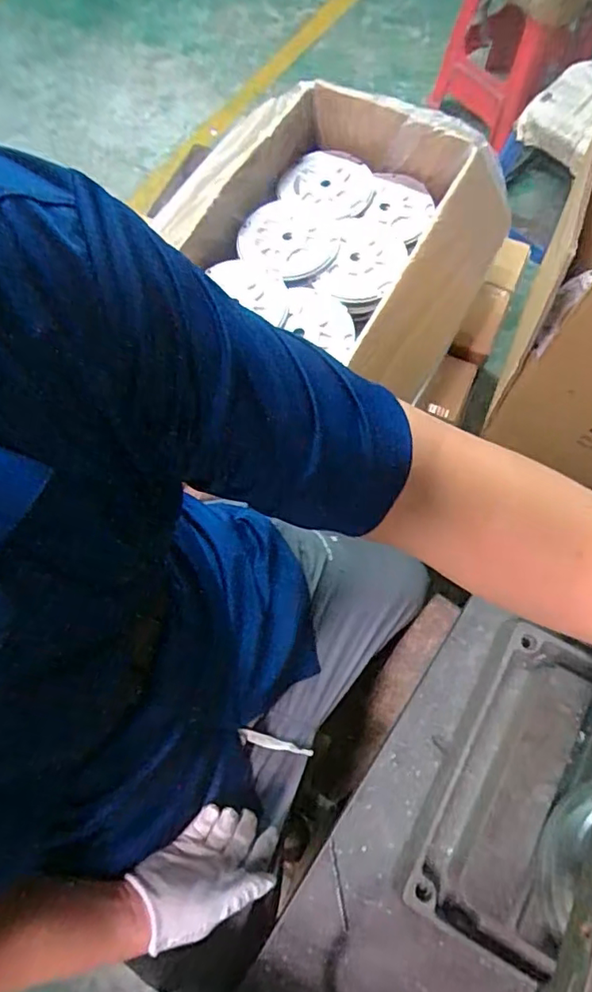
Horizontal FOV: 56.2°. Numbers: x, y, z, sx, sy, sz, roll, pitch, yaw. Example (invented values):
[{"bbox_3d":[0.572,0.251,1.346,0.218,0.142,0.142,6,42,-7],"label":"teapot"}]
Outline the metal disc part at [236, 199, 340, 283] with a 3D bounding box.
[{"bbox_3d":[-0.005,-0.362,0.775,0.135,0.017,0.126,-1,72,2],"label":"metal disc part"}]

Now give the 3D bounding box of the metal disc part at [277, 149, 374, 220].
[{"bbox_3d":[0.050,-0.460,0.814,0.129,0.013,0.114,23,74,9],"label":"metal disc part"}]

